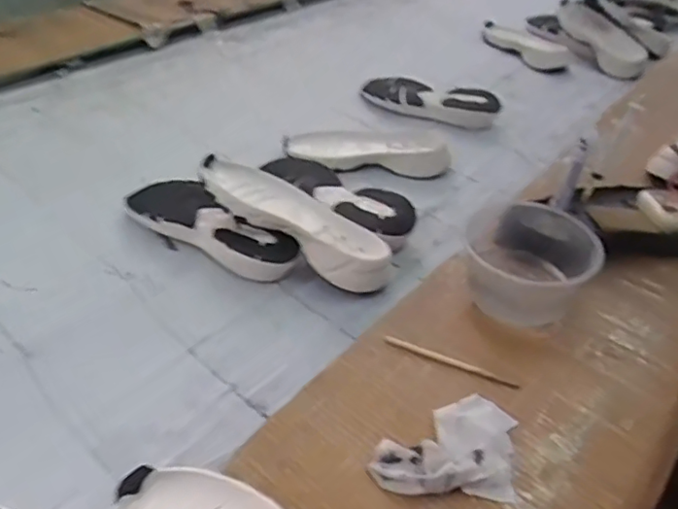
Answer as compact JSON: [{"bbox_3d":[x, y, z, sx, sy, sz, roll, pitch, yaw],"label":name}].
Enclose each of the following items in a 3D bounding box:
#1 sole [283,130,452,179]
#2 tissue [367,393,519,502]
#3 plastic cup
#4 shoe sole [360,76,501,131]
[{"bbox_3d":[0.044,-0.166,0.900,0.249,0.045,0.094,12,40,8],"label":"sole"},{"bbox_3d":[0.087,0.152,0.470,0.118,0.019,0.089,3,39,-2],"label":"tissue"},{"bbox_3d":[0.196,0.011,0.617,0.125,0.088,0.141,13,40,10],"label":"plastic cup"},{"bbox_3d":[0.157,-0.279,1.040,0.251,0.043,0.106,19,41,17],"label":"shoe sole"}]

